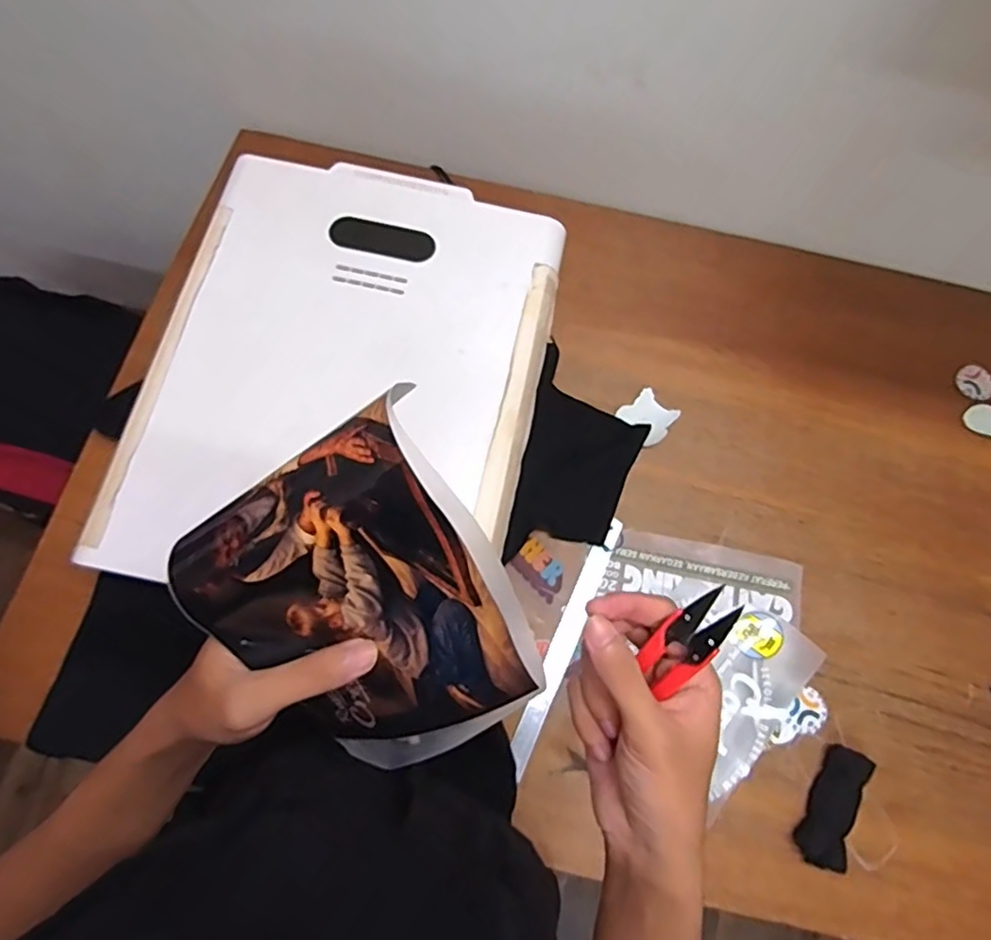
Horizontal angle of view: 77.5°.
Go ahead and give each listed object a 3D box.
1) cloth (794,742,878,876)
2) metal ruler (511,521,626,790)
[{"bbox_3d":[0.387,0.383,0.700,0.047,0.031,0.129,31,72,8],"label":"cloth"},{"bbox_3d":[0.087,0.207,0.756,0.029,0.009,0.320,25,71,6],"label":"metal ruler"}]

